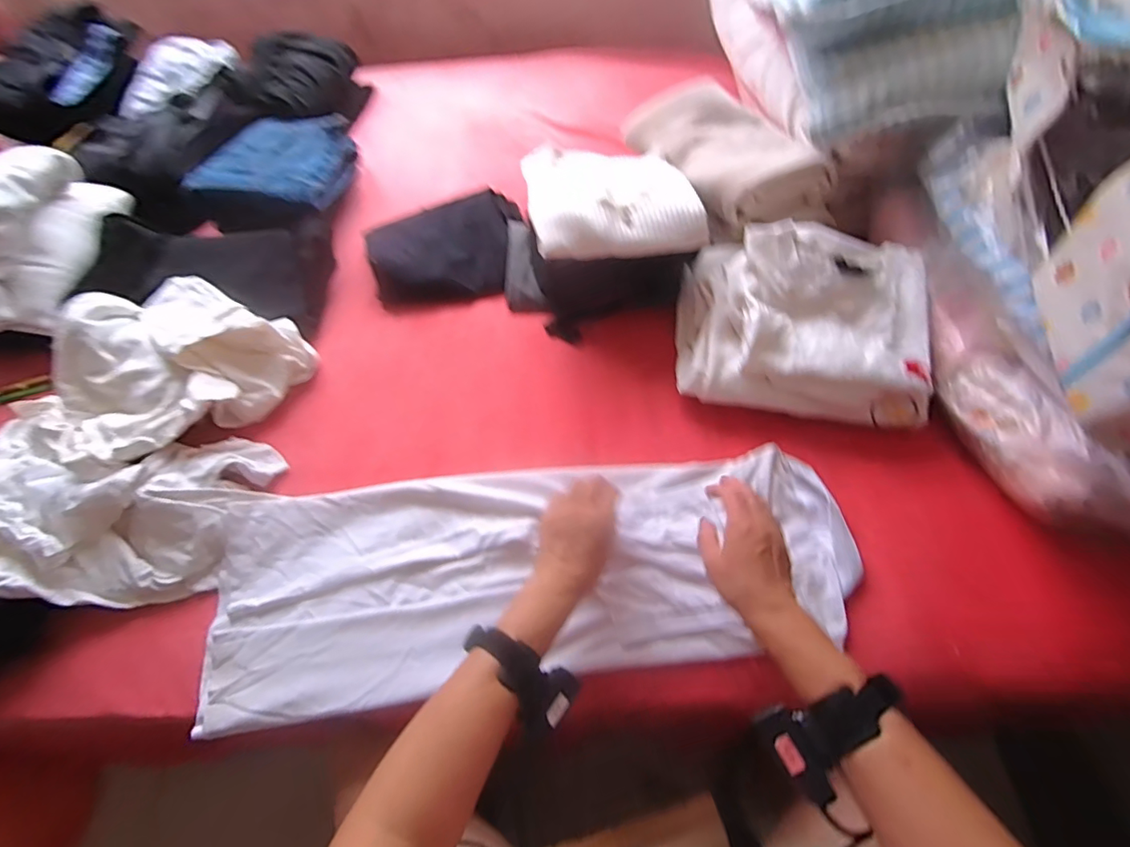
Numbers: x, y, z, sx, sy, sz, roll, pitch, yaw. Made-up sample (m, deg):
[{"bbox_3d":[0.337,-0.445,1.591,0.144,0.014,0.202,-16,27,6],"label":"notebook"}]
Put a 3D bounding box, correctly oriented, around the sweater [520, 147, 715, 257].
[{"bbox_3d":[0.064,-0.317,0.702,0.229,0.046,0.209,-8,59,-3],"label":"sweater"}]

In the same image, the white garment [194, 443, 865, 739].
[{"bbox_3d":[-0.038,0.167,0.584,0.723,0.032,0.239,-6,59,-2],"label":"white garment"}]

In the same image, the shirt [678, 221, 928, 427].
[{"bbox_3d":[0.325,-0.137,0.687,0.321,0.134,0.229,8,60,6],"label":"shirt"}]

